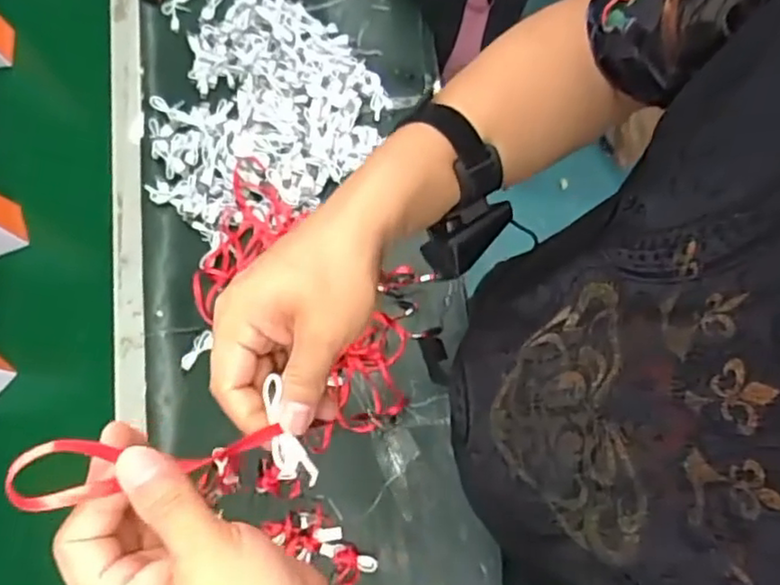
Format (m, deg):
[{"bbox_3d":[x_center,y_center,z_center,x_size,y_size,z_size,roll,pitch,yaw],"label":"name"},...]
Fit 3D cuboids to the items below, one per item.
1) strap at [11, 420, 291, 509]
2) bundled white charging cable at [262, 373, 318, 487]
[{"bbox_3d":[-0.107,0.080,0.304,0.125,0.013,0.029,7,73,-41],"label":"strap"},{"bbox_3d":[-0.056,0.074,0.345,0.020,0.015,0.063,-23,69,-4],"label":"bundled white charging cable"}]

